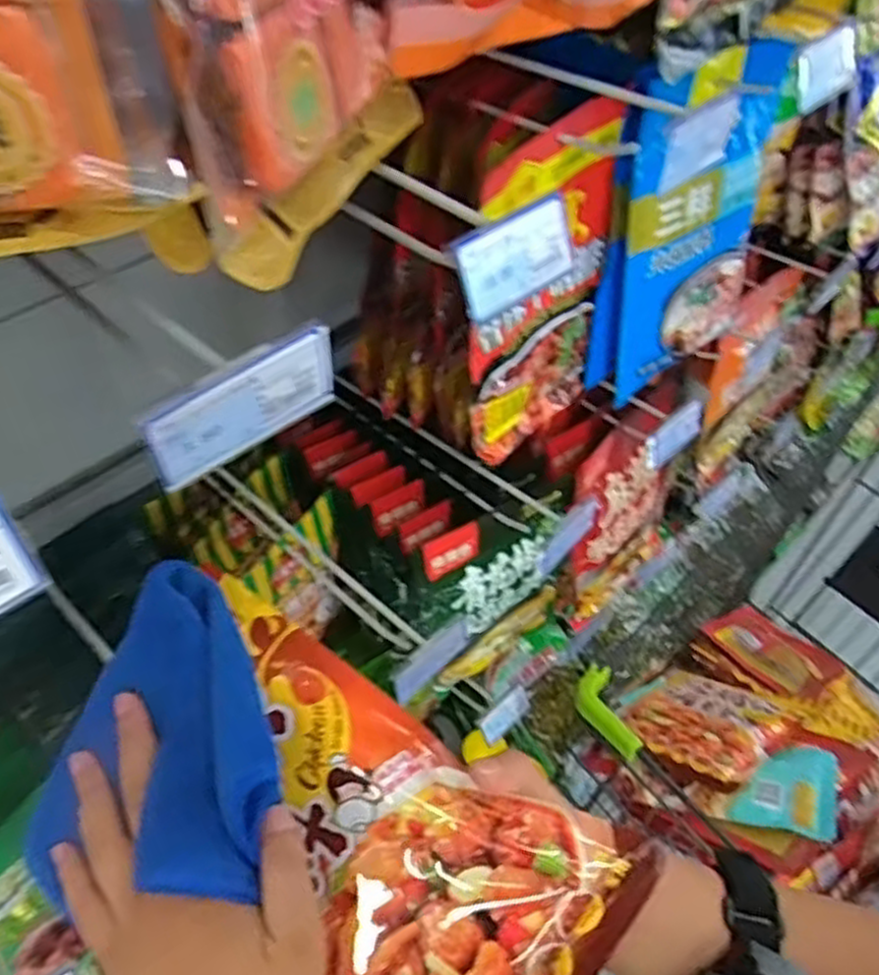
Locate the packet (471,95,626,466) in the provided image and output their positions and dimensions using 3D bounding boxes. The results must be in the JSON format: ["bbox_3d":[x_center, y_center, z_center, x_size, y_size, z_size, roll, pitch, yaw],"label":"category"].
[{"bbox_3d":[0.082,-0.154,0.618,0.048,0.258,0.157,34,55,23],"label":"packet"}]

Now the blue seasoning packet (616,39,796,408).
[{"bbox_3d":[0.221,-0.220,0.663,0.165,0.262,0.030,-31,46,-22],"label":"blue seasoning packet"}]

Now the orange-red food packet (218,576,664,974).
[{"bbox_3d":[-0.039,0.172,0.333,0.216,0.015,0.159,32,87,11],"label":"orange-red food packet"}]

